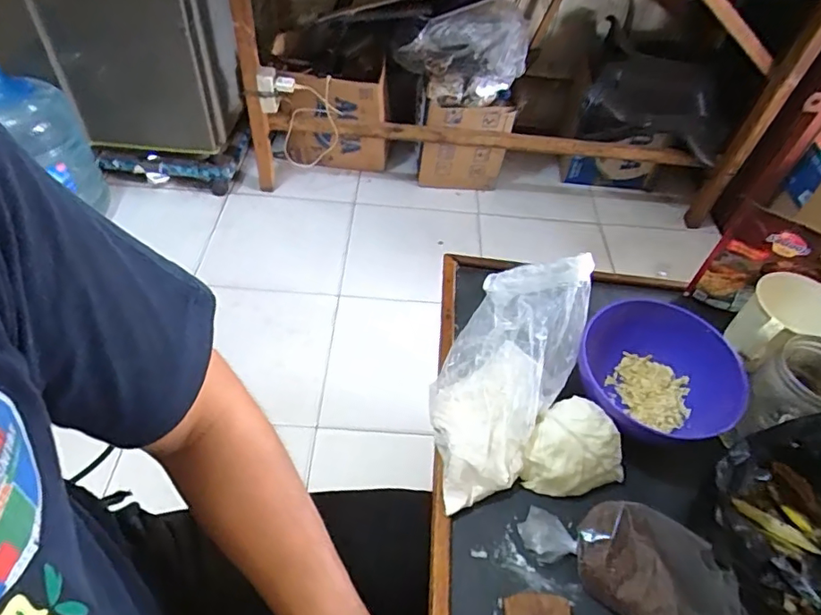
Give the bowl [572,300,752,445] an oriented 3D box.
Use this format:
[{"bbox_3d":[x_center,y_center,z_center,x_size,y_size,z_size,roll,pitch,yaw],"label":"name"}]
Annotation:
[{"bbox_3d":[0.243,0.069,0.538,0.164,0.072,0.142,-13,52,-16],"label":"bowl"}]

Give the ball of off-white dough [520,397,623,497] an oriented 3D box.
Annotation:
[{"bbox_3d":[0.149,0.135,0.487,0.084,0.062,0.074,34,54,22],"label":"ball of off-white dough"}]

